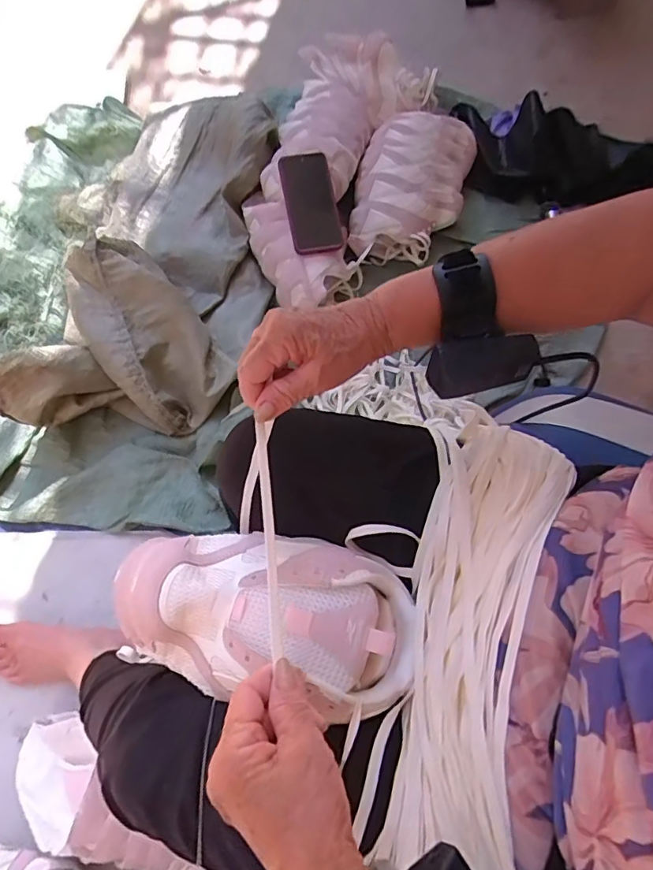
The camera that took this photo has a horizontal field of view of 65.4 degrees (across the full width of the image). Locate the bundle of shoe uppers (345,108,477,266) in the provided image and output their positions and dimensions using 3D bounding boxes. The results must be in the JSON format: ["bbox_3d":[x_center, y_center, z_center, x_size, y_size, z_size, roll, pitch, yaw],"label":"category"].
[{"bbox_3d":[0.167,-0.489,1.005,0.206,0.120,0.344,16,68,6],"label":"bundle of shoe uppers"}]

